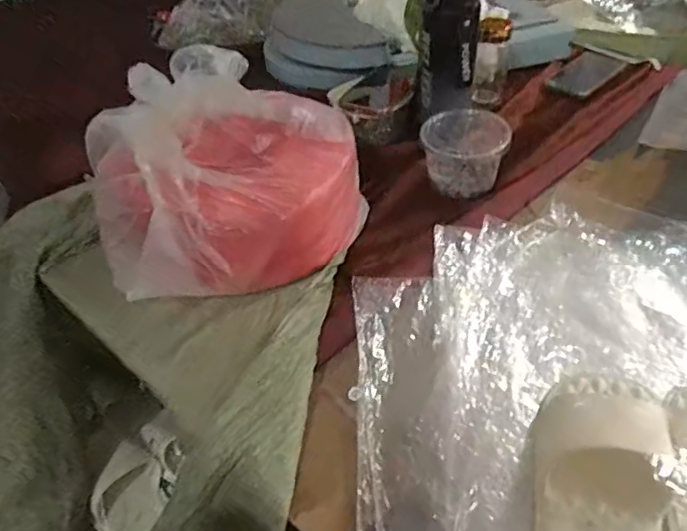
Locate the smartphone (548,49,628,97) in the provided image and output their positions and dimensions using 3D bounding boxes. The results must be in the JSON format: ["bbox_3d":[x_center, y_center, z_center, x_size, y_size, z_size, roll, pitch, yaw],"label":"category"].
[{"bbox_3d":[0.417,-0.328,0.954,0.150,0.005,0.073,-39,61,-23],"label":"smartphone"}]

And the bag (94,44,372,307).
[{"bbox_3d":[-0.134,-0.099,0.642,0.298,0.187,0.205,-30,48,-24],"label":"bag"}]

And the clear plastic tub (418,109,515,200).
[{"bbox_3d":[0.163,-0.153,0.745,0.111,0.077,0.103,-3,43,3],"label":"clear plastic tub"}]

